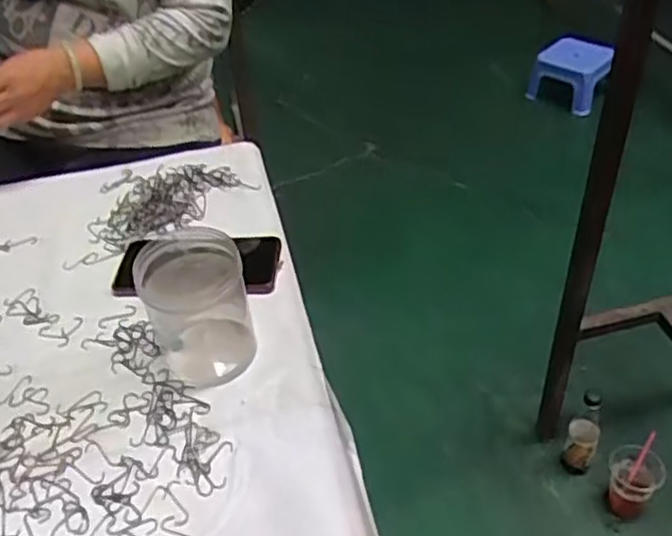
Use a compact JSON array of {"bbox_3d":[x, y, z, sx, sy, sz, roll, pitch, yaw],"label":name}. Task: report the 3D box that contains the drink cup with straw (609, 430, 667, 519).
[{"bbox_3d":[0.558,0.395,1.322,0.093,0.146,0.092,7,44,14],"label":"drink cup with straw"}]

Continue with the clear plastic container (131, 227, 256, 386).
[{"bbox_3d":[-0.128,0.027,0.636,0.080,0.108,0.088,24,50,29],"label":"clear plastic container"}]

